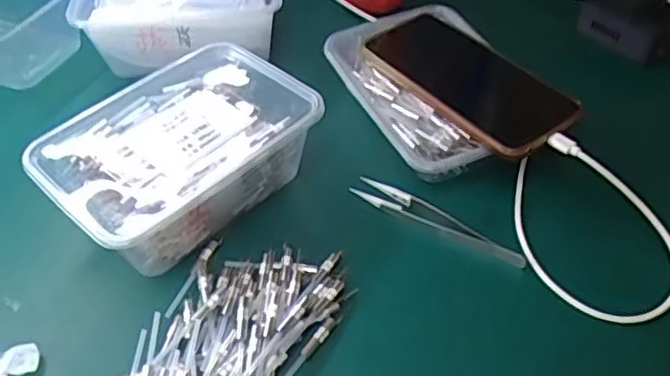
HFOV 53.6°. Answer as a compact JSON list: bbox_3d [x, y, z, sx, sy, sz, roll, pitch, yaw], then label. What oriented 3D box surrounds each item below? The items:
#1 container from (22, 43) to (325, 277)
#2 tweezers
[{"bbox_3d":[-0.101,-0.019,0.445,0.118,0.063,0.169,33,56,29],"label":"container"},{"bbox_3d":[0.065,0.023,0.440,0.125,0.013,0.018,31,55,28],"label":"tweezers"}]

